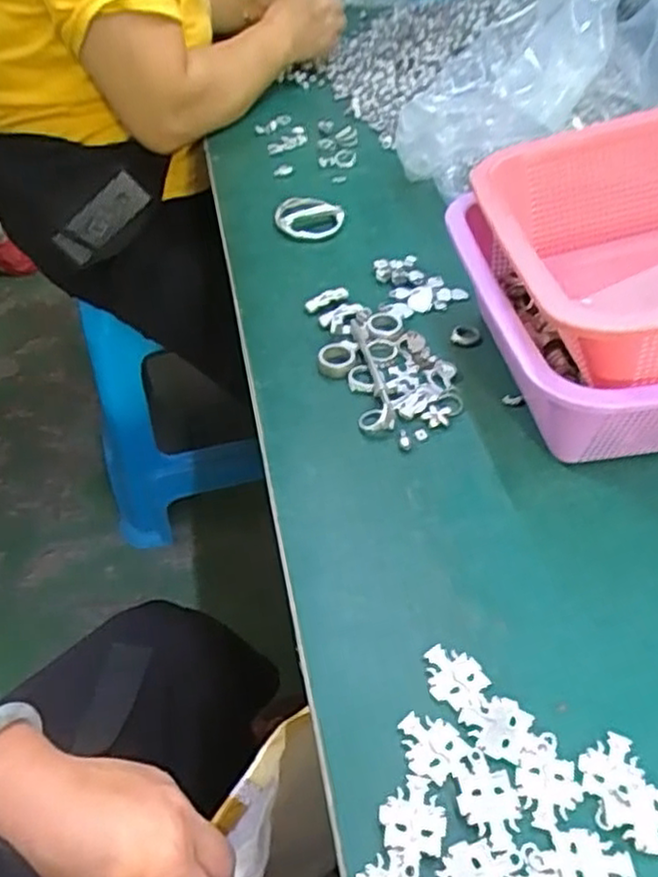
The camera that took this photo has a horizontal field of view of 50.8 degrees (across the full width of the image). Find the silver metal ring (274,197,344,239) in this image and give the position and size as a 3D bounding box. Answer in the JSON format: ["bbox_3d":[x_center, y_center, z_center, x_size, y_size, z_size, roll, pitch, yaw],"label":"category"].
[{"bbox_3d":[-0.017,-0.195,0.611,0.059,0.015,0.049,-2,46,0],"label":"silver metal ring"}]

